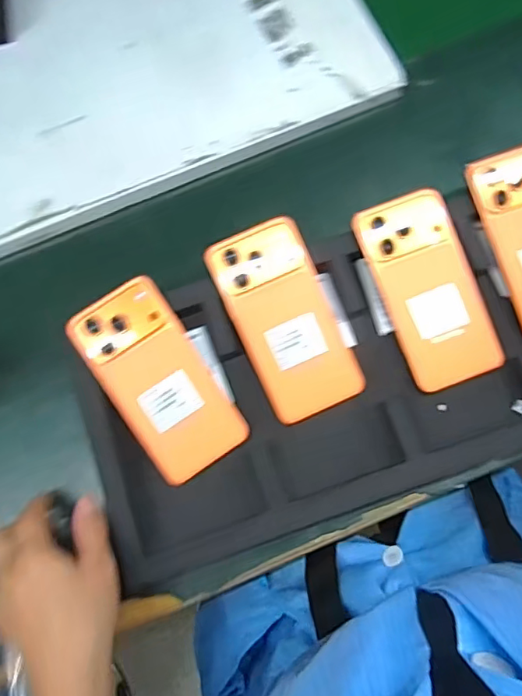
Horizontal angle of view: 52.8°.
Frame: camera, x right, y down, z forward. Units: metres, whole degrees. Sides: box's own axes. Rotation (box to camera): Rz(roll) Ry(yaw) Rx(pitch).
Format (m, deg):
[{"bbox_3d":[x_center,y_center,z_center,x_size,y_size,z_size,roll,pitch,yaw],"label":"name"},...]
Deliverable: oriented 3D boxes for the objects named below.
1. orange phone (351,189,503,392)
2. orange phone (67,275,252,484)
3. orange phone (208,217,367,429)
[{"bbox_3d":[0.142,-0.050,0.443,0.079,0.005,0.161,-22,89,-2],"label":"orange phone"},{"bbox_3d":[-0.084,0.026,0.430,0.080,0.010,0.160,-33,88,-10],"label":"orange phone"},{"bbox_3d":[0.021,-0.024,0.438,0.081,0.006,0.160,-24,90,-5],"label":"orange phone"}]

